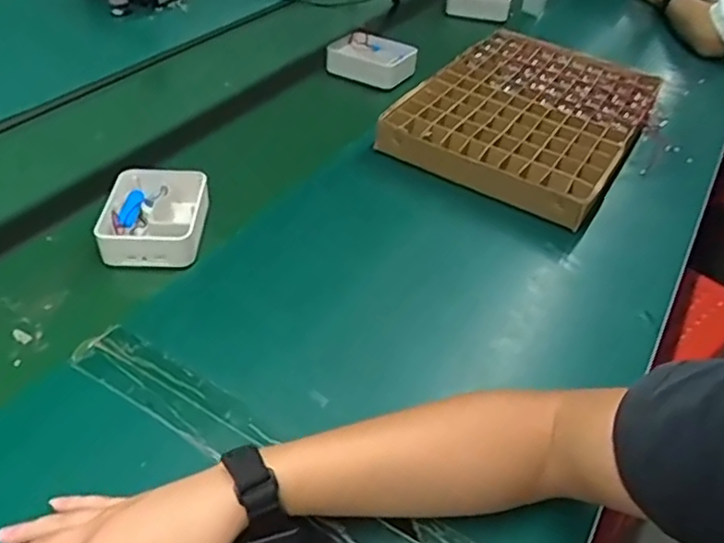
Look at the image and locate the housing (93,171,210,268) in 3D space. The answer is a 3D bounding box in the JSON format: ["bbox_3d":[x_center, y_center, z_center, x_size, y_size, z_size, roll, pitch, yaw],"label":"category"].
[{"bbox_3d":[-0.227,-0.061,0.716,0.102,0.057,0.126,3,41,-5],"label":"housing"}]

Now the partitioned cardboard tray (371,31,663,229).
[{"bbox_3d":[0.242,-0.232,0.943,0.294,0.068,0.422,26,44,20],"label":"partitioned cardboard tray"}]

